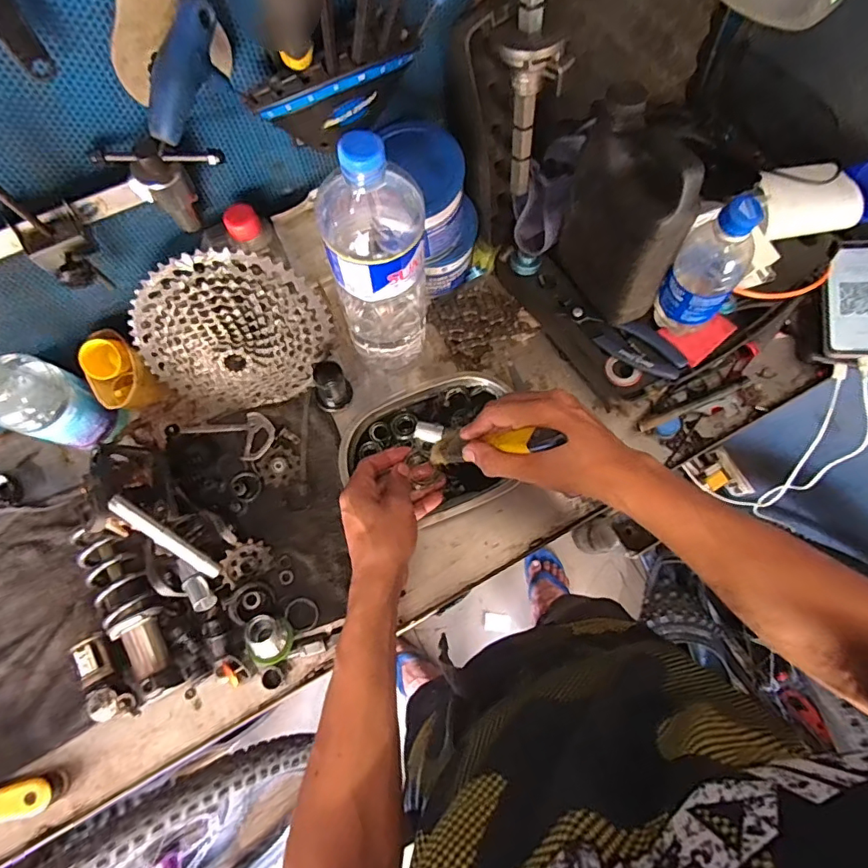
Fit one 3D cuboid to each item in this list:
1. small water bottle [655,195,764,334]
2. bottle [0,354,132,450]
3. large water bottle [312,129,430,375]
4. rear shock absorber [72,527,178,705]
[{"bbox_3d":[0.273,-0.162,0.512,0.060,0.161,0.072,-39,79,-10],"label":"small water bottle"},{"bbox_3d":[-0.397,-0.030,0.535,0.065,0.154,0.074,24,76,6],"label":"bottle"},{"bbox_3d":[-0.052,-0.160,0.505,0.087,0.313,0.100,0,75,0],"label":"large water bottle"},{"bbox_3d":[-0.316,0.180,0.545,0.051,0.053,0.188,-35,78,-9],"label":"rear shock absorber"}]

